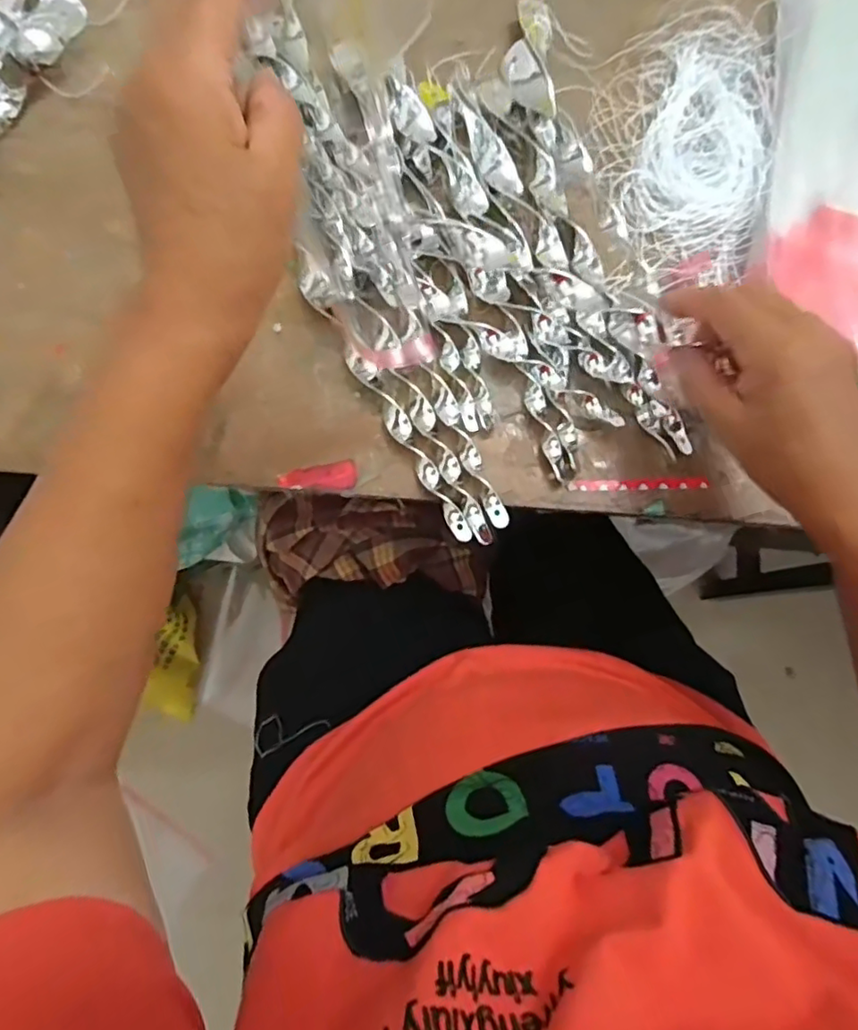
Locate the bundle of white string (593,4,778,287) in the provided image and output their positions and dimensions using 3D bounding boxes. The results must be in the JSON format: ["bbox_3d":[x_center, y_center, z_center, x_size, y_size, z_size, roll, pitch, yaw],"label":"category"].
[{"bbox_3d":[0.180,-0.272,0.431,0.120,0.009,0.217,12,80,1],"label":"bundle of white string"}]

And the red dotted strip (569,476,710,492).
[{"bbox_3d":[0.132,-0.019,0.384,0.086,0.004,0.009,-2,80,-1],"label":"red dotted strip"}]

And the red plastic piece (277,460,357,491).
[{"bbox_3d":[-0.070,-0.022,0.385,0.047,0.004,0.018,-10,80,-3],"label":"red plastic piece"}]

